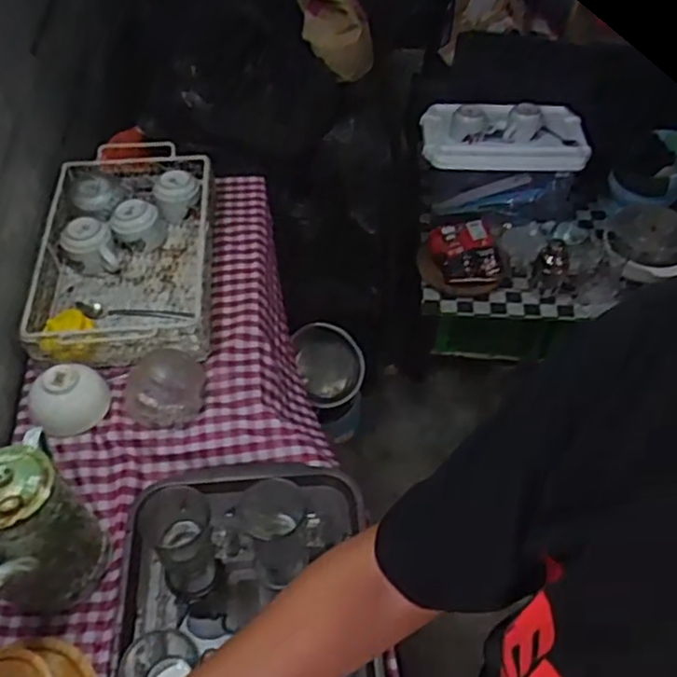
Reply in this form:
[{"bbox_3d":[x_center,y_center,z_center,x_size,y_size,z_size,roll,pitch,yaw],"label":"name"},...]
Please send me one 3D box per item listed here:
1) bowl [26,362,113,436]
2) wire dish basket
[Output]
[{"bbox_3d":[-0.372,0.080,0.972,0.106,0.062,0.091,-23,53,-19],"label":"bowl"},{"bbox_3d":[-0.339,-0.140,1.137,0.265,0.083,0.435,-4,49,-4],"label":"wire dish basket"}]

